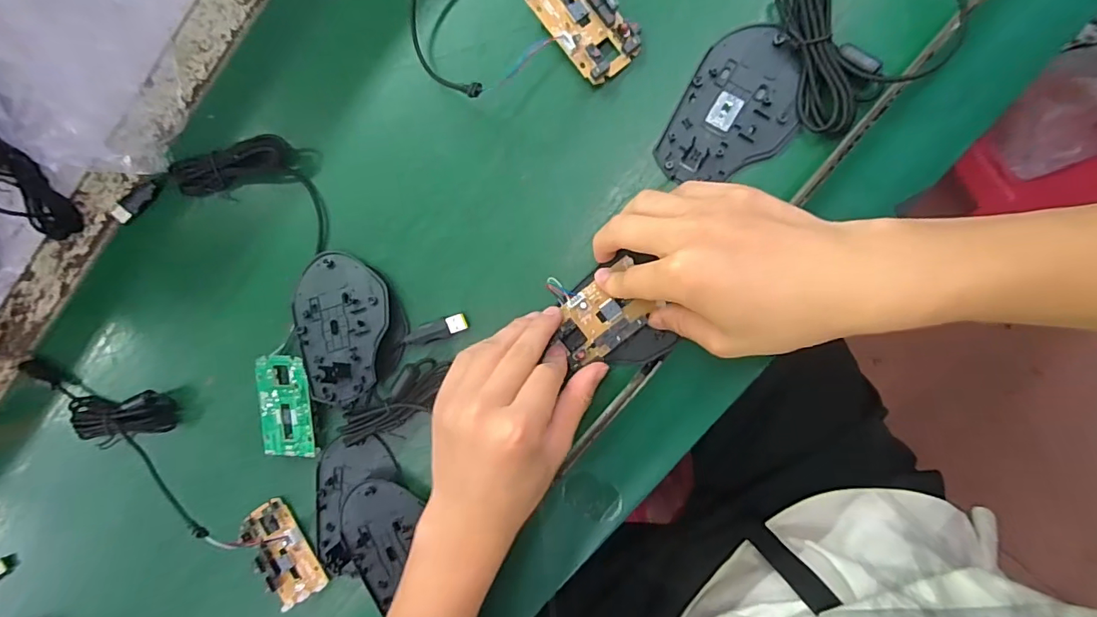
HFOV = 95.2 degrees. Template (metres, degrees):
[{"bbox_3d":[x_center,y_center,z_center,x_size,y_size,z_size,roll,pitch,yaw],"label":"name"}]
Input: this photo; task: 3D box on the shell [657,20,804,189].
[{"bbox_3d":[0.123,-0.128,0.330,0.070,0.020,0.106,28,96,0],"label":"shell"}]

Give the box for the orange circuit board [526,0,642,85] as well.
[{"bbox_3d":[0.024,-0.194,0.339,0.046,0.020,0.079,-40,92,6],"label":"orange circuit board"}]

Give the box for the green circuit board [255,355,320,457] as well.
[{"bbox_3d":[-0.196,0.074,0.377,0.042,0.008,0.076,3,100,12],"label":"green circuit board"}]

